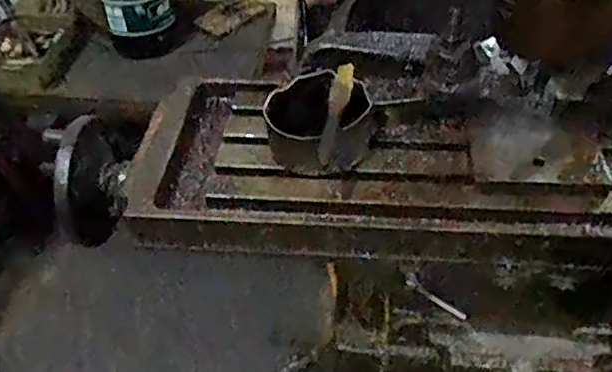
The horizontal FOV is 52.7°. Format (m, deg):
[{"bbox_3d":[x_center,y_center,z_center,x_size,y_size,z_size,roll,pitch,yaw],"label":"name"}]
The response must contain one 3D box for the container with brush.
[{"bbox_3d":[0.014,-0.072,0.649,0.095,0.064,0.102,-1,45,1],"label":"container with brush"}]

